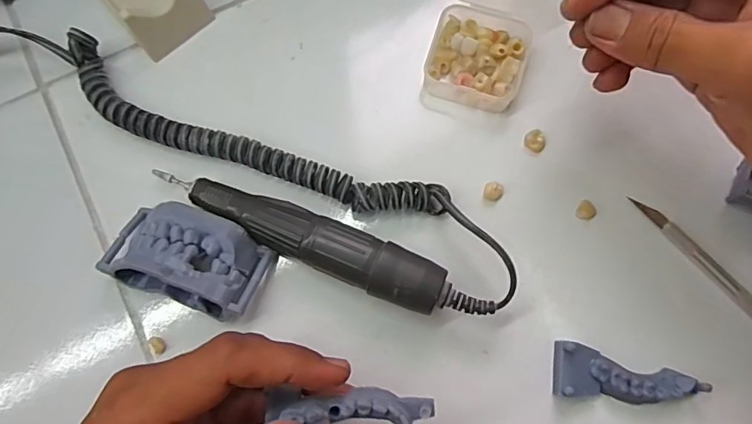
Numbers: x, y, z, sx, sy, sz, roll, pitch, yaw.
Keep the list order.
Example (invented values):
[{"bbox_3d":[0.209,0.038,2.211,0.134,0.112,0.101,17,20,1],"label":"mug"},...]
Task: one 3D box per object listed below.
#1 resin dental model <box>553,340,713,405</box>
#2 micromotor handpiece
[{"bbox_3d":[0.126,0.085,0.264,0.072,0.017,0.025,10,76,7],"label":"resin dental model"},{"bbox_3d":[-0.029,0.017,0.276,0.180,0.031,0.027,21,78,10],"label":"micromotor handpiece"}]

